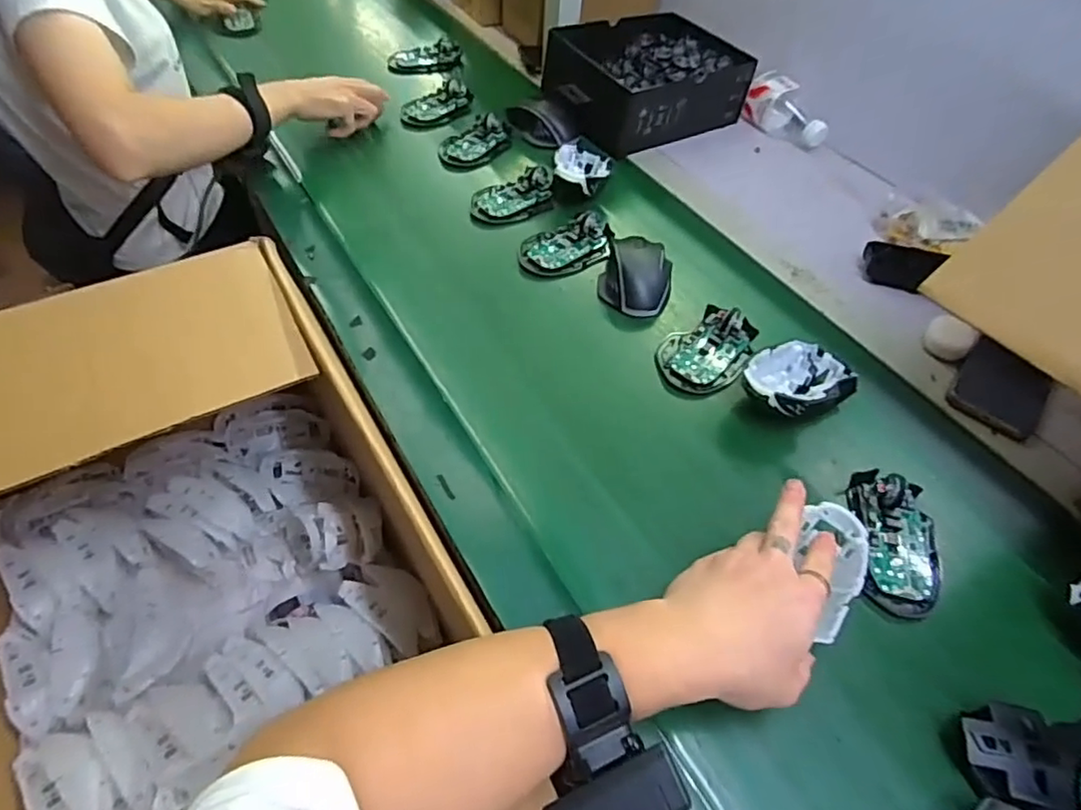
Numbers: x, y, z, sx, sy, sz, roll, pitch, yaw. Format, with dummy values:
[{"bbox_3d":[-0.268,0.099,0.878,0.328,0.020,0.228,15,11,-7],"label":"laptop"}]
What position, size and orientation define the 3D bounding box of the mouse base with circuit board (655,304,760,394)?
[{"bbox_3d":[0.162,-0.059,0.586,0.075,0.026,0.117,35,58,22],"label":"mouse base with circuit board"}]

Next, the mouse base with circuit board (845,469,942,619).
[{"bbox_3d":[0.279,0.102,0.466,0.062,0.024,0.113,9,52,4],"label":"mouse base with circuit board"}]

